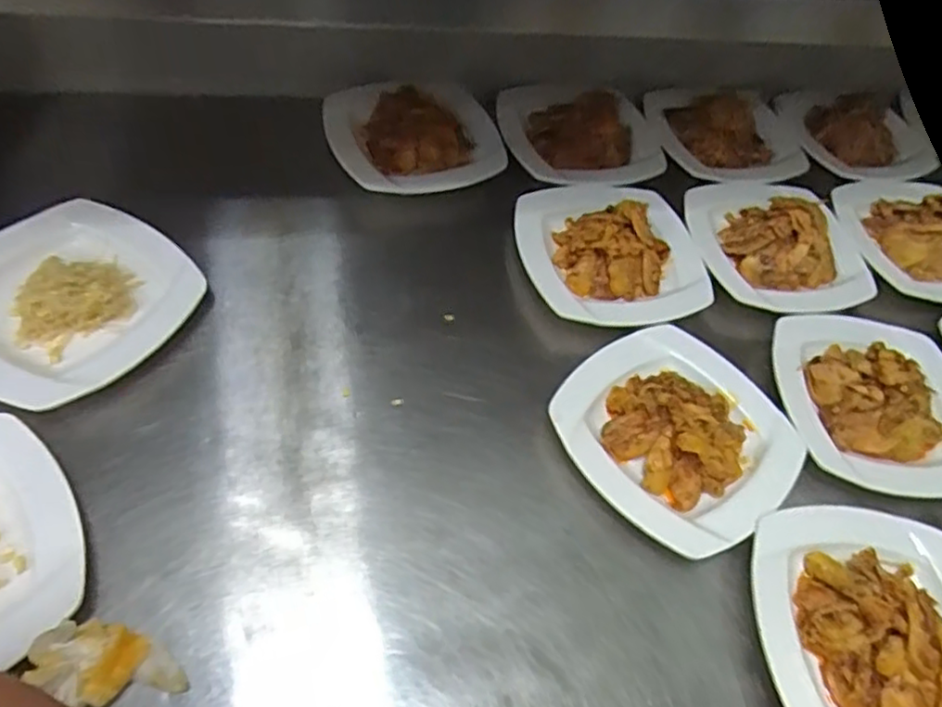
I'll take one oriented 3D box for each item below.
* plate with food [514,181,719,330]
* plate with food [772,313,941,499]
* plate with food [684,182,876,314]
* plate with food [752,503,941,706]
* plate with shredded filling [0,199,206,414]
[{"bbox_3d":[0.157,-0.128,0.720,0.200,0.053,0.196,-5,56,-13],"label":"plate with food"},{"bbox_3d":[0.414,0.033,0.655,0.196,0.051,0.201,7,54,-4],"label":"plate with food"},{"bbox_3d":[0.339,-0.137,0.718,0.183,0.050,0.189,-6,56,-13],"label":"plate with food"},{"bbox_3d":[0.333,0.216,0.519,0.195,0.046,0.208,4,54,-6],"label":"plate with food"},{"bbox_3d":[-0.367,-0.055,0.589,0.204,0.037,0.201,28,53,7],"label":"plate with shredded filling"}]

